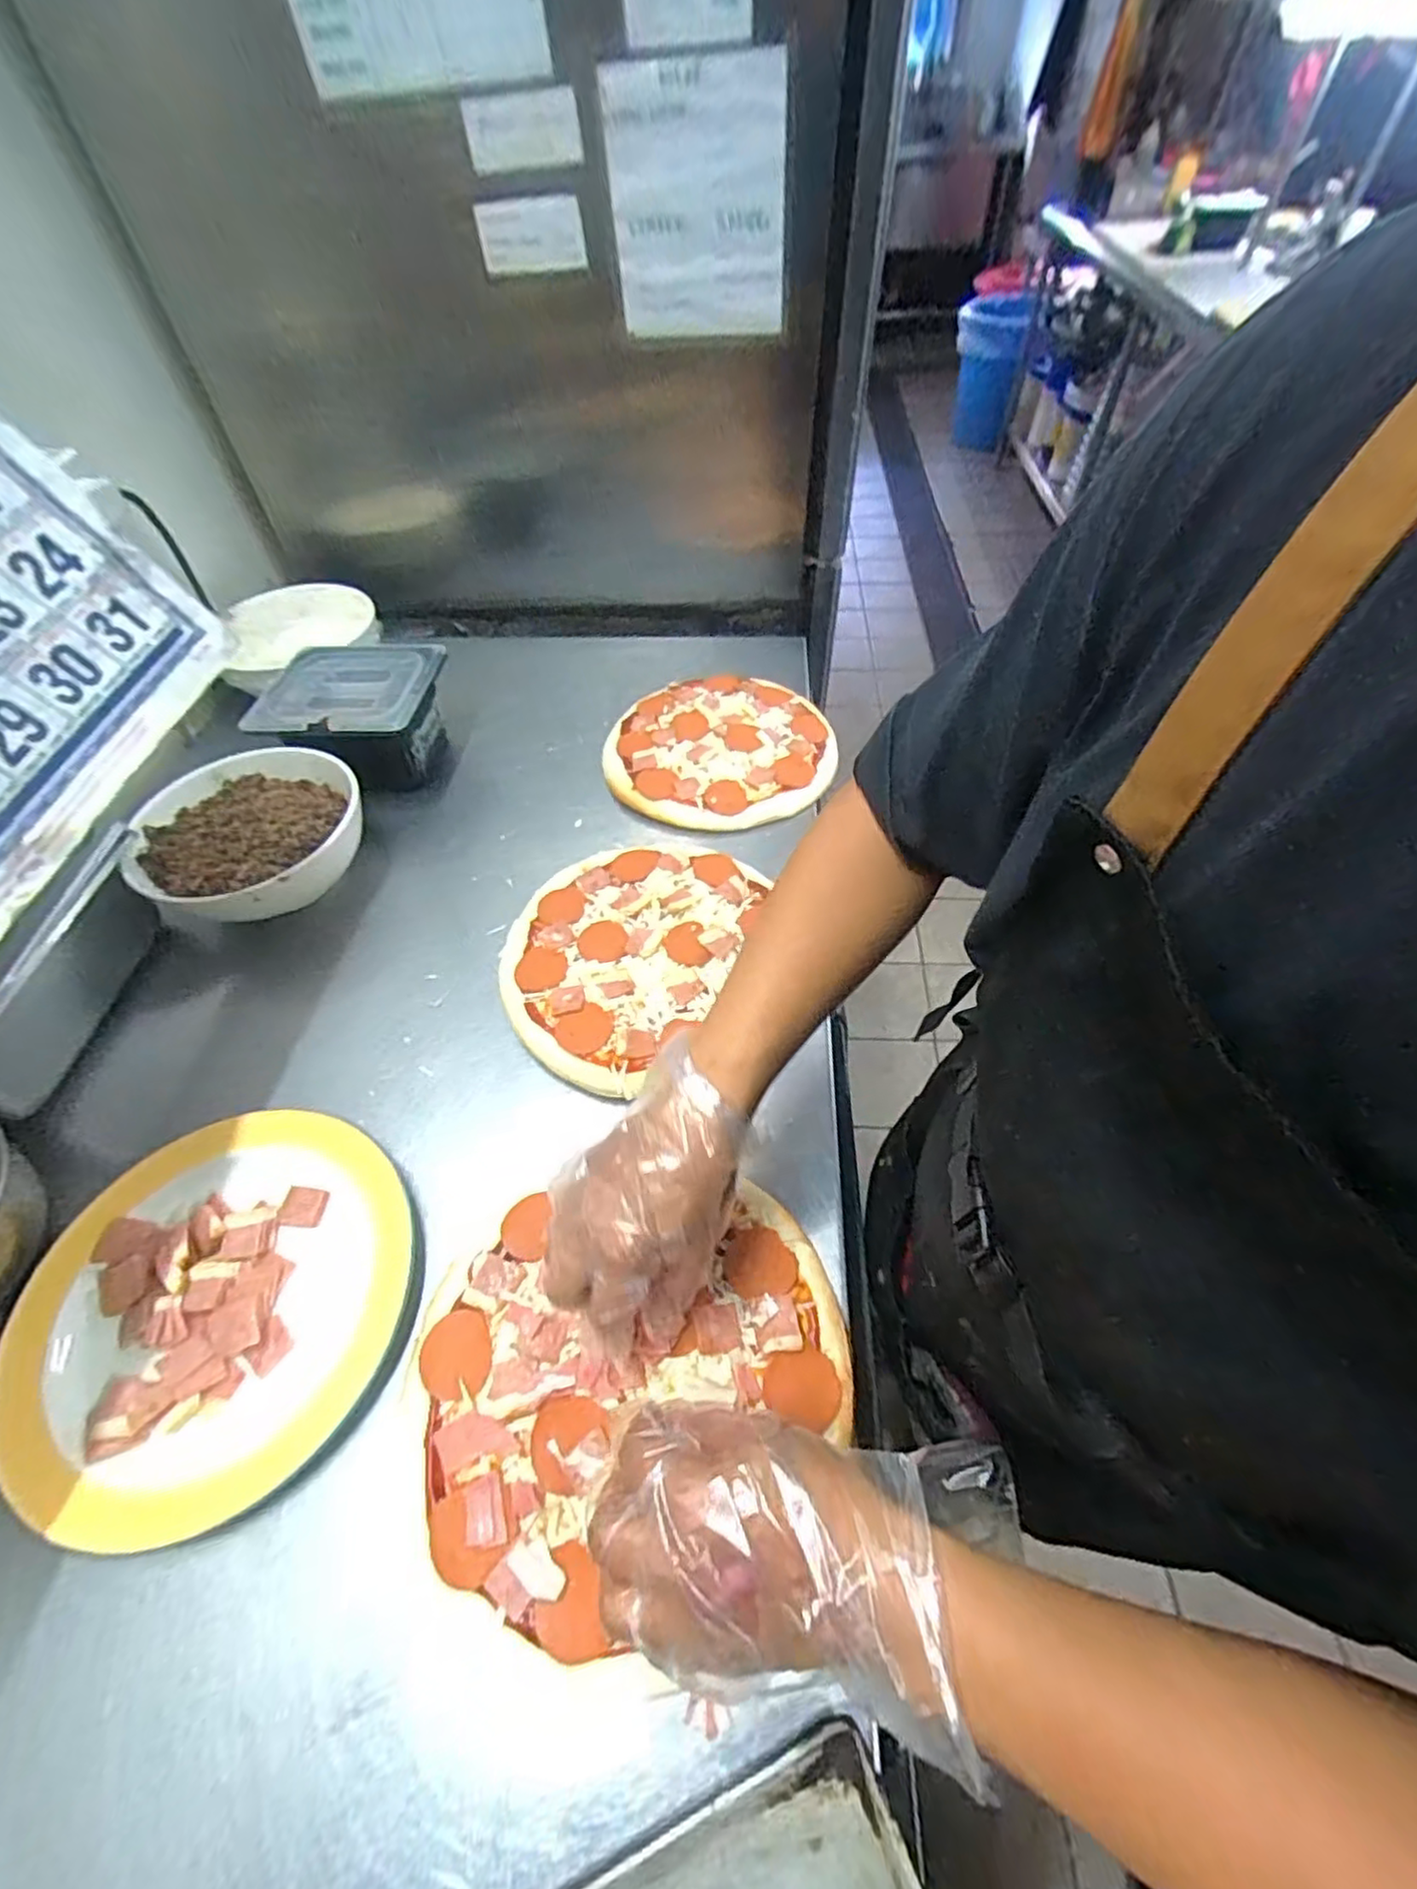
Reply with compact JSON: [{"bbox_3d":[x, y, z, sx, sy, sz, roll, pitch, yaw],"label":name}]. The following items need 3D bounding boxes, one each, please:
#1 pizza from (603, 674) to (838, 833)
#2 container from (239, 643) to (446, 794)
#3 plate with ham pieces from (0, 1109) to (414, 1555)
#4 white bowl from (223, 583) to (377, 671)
[{"bbox_3d":[0.012,-0.220,0.750,0.242,0.026,0.227,-2,53,2],"label":"pizza"},{"bbox_3d":[-0.376,-0.242,0.747,0.177,0.097,0.164,-2,53,2],"label":"container"},{"bbox_3d":[-0.315,0.227,0.437,0.224,0.030,0.230,-15,54,-7],"label":"plate with ham pieces"},{"bbox_3d":[-0.481,-0.368,0.827,0.161,0.067,0.158,-29,57,-17],"label":"white bowl"}]

